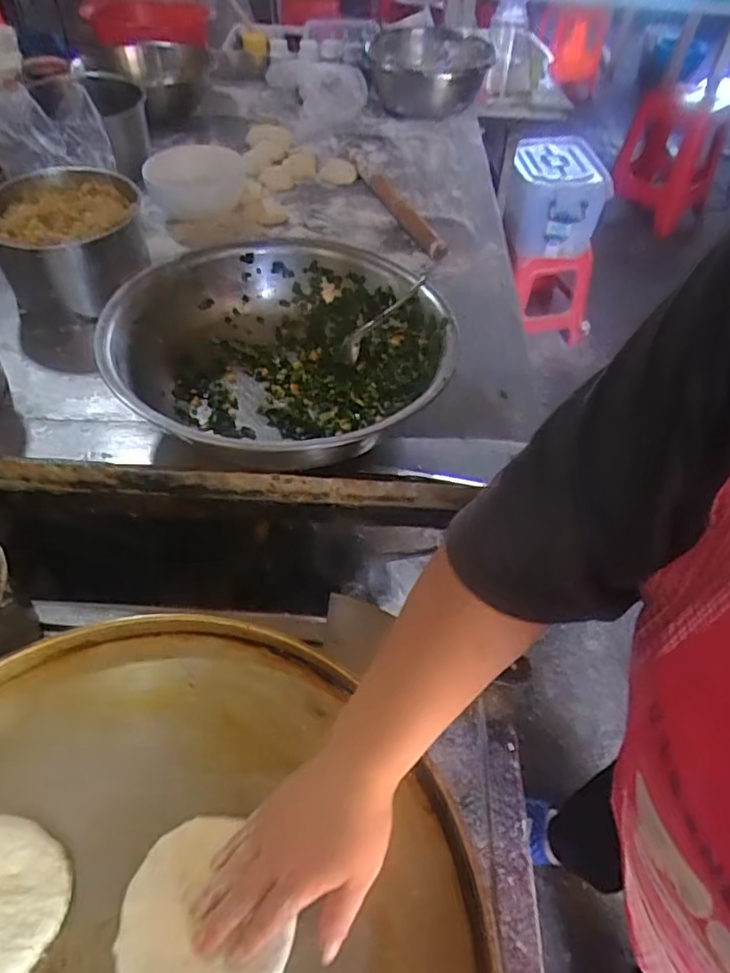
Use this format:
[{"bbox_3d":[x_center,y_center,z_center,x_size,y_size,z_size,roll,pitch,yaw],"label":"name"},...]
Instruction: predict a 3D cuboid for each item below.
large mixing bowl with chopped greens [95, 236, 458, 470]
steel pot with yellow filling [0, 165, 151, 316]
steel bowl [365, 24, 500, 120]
[{"bbox_3d":[-0.090,-0.151,0.739,0.369,0.104,0.372,2,49,-2],"label":"large mixing bowl with chopped greens"},{"bbox_3d":[-0.413,-0.343,0.894,0.196,0.116,0.238,-9,50,-11],"label":"steel pot with yellow filling"},{"bbox_3d":[0.145,-0.955,1.454,0.266,0.116,0.326,0,49,-3],"label":"steel bowl"}]

